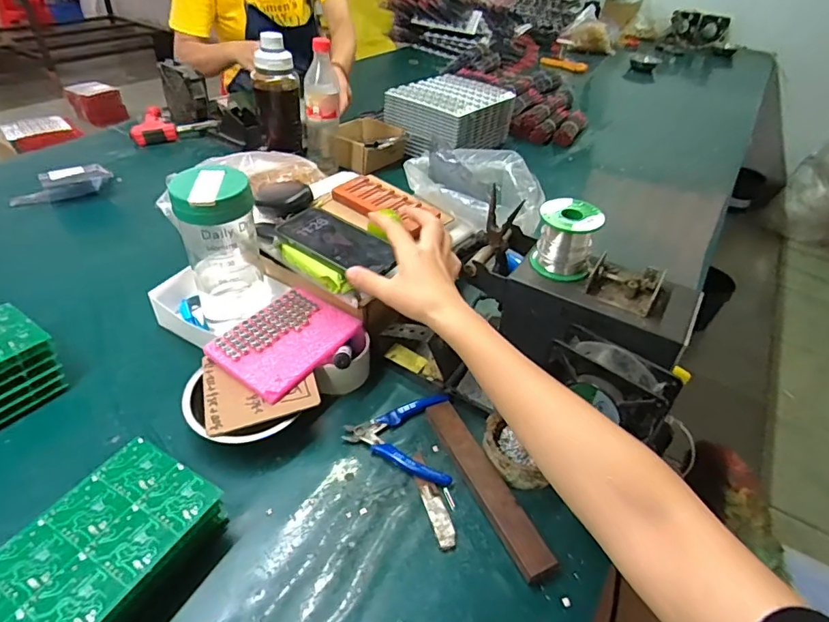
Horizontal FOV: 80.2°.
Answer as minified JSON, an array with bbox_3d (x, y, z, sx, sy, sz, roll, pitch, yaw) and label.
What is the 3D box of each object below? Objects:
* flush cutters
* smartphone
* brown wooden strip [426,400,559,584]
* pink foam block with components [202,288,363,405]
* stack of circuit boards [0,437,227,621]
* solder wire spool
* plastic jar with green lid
[{"bbox_3d":[-0.018,0.131,0.524,0.109,0.018,0.105,3,39,0],"label":"flush cutters"},{"bbox_3d":[-0.093,-0.086,0.587,0.153,0.010,0.080,27,45,26],"label":"smartphone"},{"bbox_3d":[0.068,0.168,0.486,0.032,0.019,0.193,-14,42,-20],"label":"brown wooden strip"},{"bbox_3d":[-0.142,0.031,0.555,0.108,0.017,0.140,27,45,26],"label":"pink foam block with components"},{"bbox_3d":[-0.262,0.216,0.373,0.112,0.058,0.228,20,42,20],"label":"stack of circuit boards"},{"bbox_3d":[0.162,-0.077,0.531,0.062,0.072,0.067,15,40,12],"label":"solder wire spool"},{"bbox_3d":[-0.225,-0.070,0.586,0.084,0.188,0.092,-12,42,-18],"label":"plastic jar with green lid"}]

